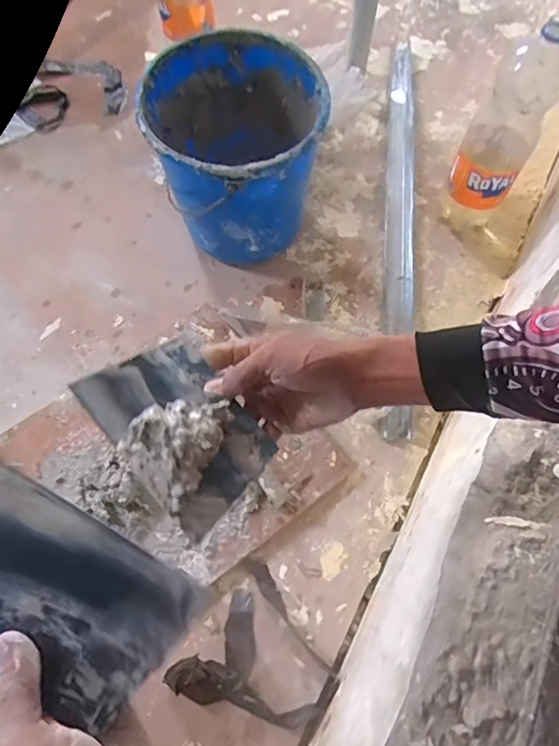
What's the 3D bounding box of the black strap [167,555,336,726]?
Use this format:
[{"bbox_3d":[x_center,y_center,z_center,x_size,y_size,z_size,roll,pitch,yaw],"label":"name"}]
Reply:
[{"bbox_3d":[-0.018,0.364,0.643,0.178,0.029,0.175,34,73,14],"label":"black strap"}]

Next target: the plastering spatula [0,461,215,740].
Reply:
[{"bbox_3d":[-0.125,0.130,0.290,0.137,0.005,0.096,34,82,-4],"label":"plastering spatula"}]

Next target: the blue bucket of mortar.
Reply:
[{"bbox_3d":[-0.059,-0.325,0.800,0.240,0.252,0.263,1,68,-1],"label":"blue bucket of mortar"}]

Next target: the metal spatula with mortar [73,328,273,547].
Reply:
[{"bbox_3d":[-0.070,0.038,0.383,0.100,0.035,0.140,-31,79,-31],"label":"metal spatula with mortar"}]

